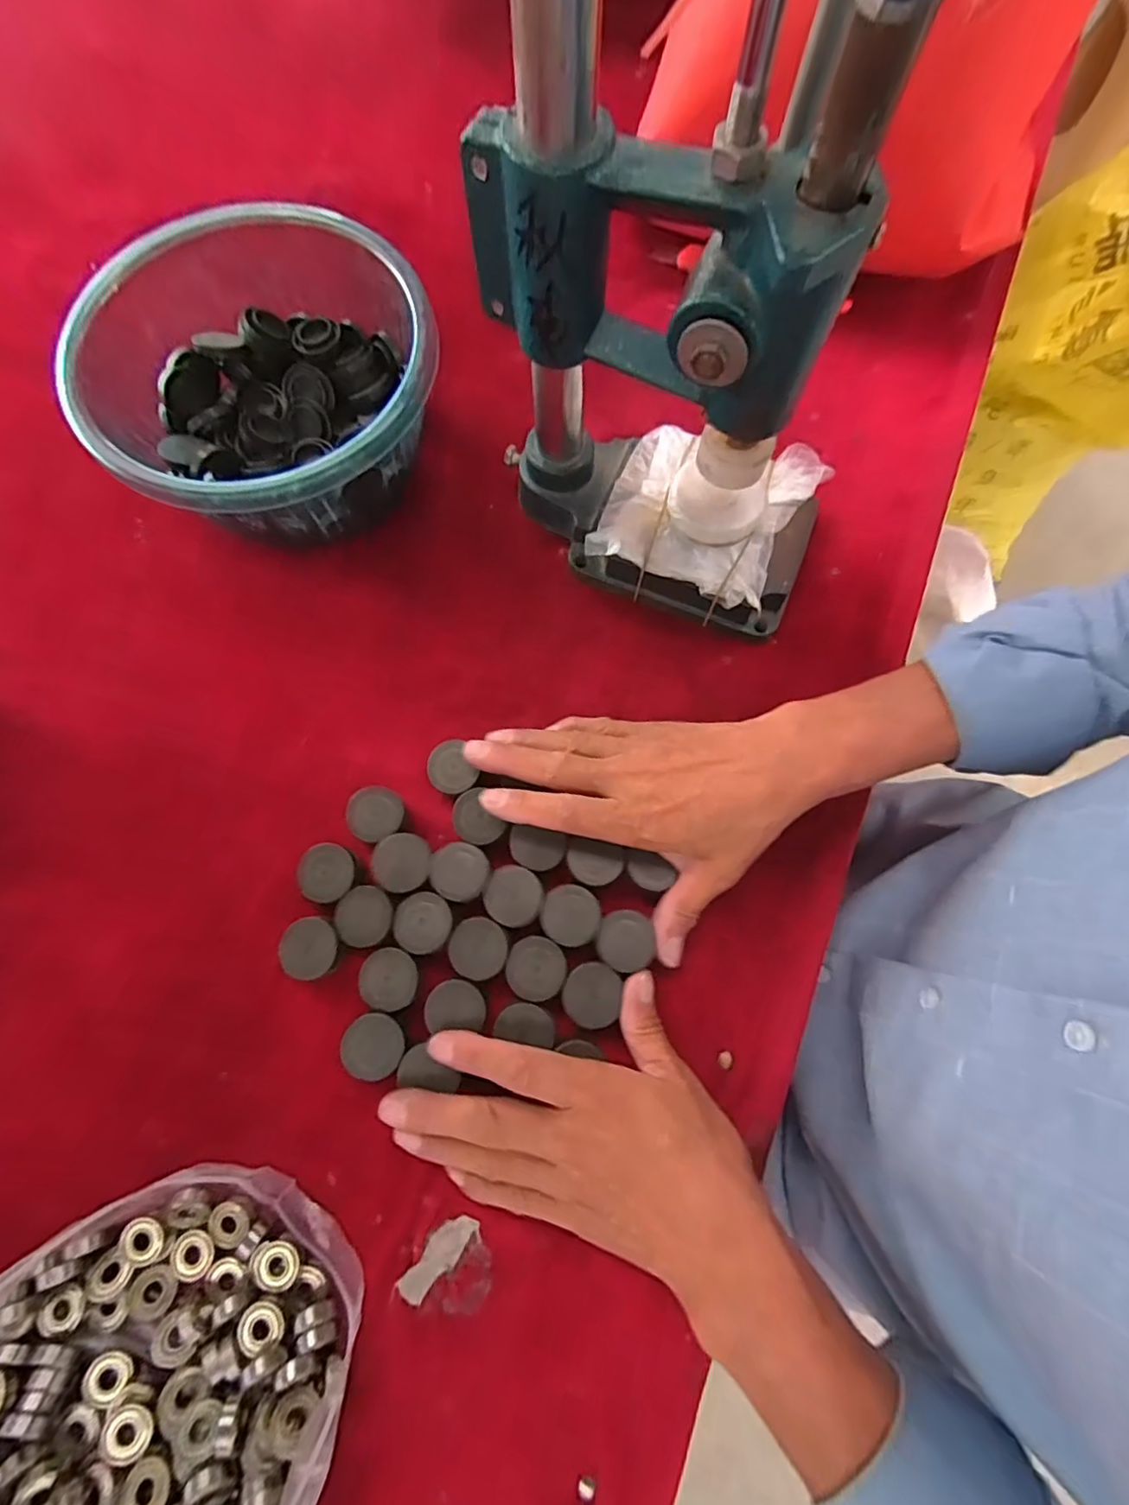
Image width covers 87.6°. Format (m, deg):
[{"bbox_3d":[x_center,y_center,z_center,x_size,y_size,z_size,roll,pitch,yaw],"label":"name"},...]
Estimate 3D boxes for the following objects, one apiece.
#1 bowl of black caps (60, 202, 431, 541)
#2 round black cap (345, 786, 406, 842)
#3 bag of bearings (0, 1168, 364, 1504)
[{"bbox_3d":[-0.189,-0.233,0.386,0.206,0.092,0.204,0,75,0],"label":"bowl of black caps"},{"bbox_3d":[-0.111,0.037,0.350,0.030,0.018,0.032,0,75,0],"label":"round black cap"},{"bbox_3d":[-0.213,0.317,0.252,0.241,0.091,0.180,-42,79,-10],"label":"bag of bearings"}]

